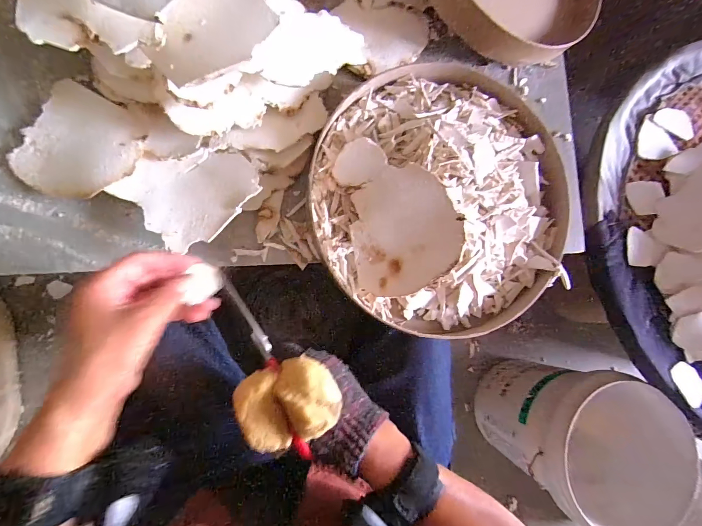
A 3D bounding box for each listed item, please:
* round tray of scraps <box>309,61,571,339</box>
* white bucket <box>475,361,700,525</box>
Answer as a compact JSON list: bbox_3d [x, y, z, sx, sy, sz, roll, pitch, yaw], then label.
[{"bbox_3d":[0.109,-0.071,0.377,0.294,0.064,0.293,1,83,-7],"label":"round tray of scraps"},{"bbox_3d":[0.472,0.359,0.741,0.260,0.325,0.266,1,83,-7],"label":"white bucket"}]

